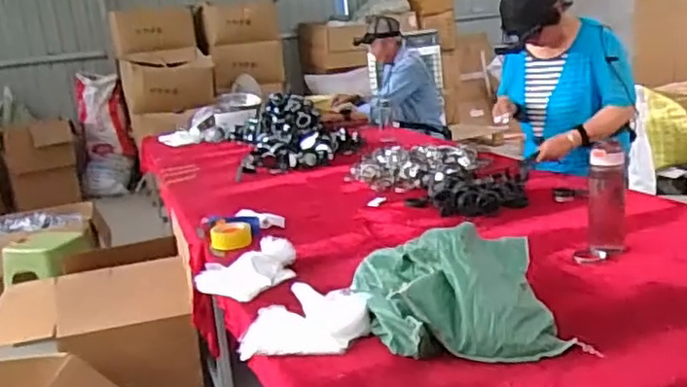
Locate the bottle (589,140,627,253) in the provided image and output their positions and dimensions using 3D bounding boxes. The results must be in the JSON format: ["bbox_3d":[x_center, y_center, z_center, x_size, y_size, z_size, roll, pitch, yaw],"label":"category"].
[{"bbox_3d":[0.594,0.016,1.490,0.076,0.253,0.082,0,16,22],"label":"bottle"}]

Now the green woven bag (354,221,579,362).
[{"bbox_3d":[0.201,0.166,1.193,0.324,0.175,0.297,-7,15,-4],"label":"green woven bag"}]

